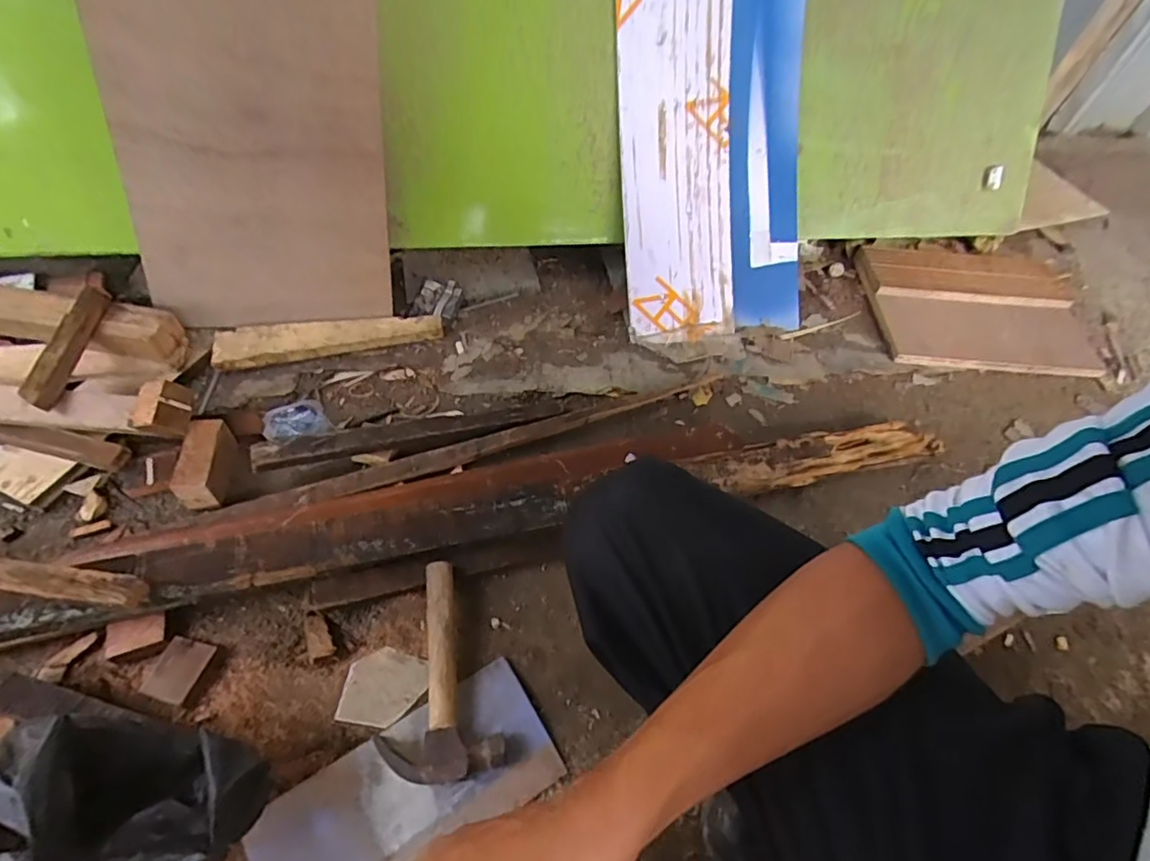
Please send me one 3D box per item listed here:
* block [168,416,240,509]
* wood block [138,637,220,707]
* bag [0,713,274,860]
[{"bbox_3d":[-0.459,0.038,0.705,0.044,0.055,0.104,-4,56,-10],"label":"block"},{"bbox_3d":[-0.410,0.248,0.592,0.046,0.017,0.059,15,55,3],"label":"wood block"},{"bbox_3d":[-0.351,0.315,0.458,0.186,0.183,0.135,13,55,2],"label":"bag"}]

